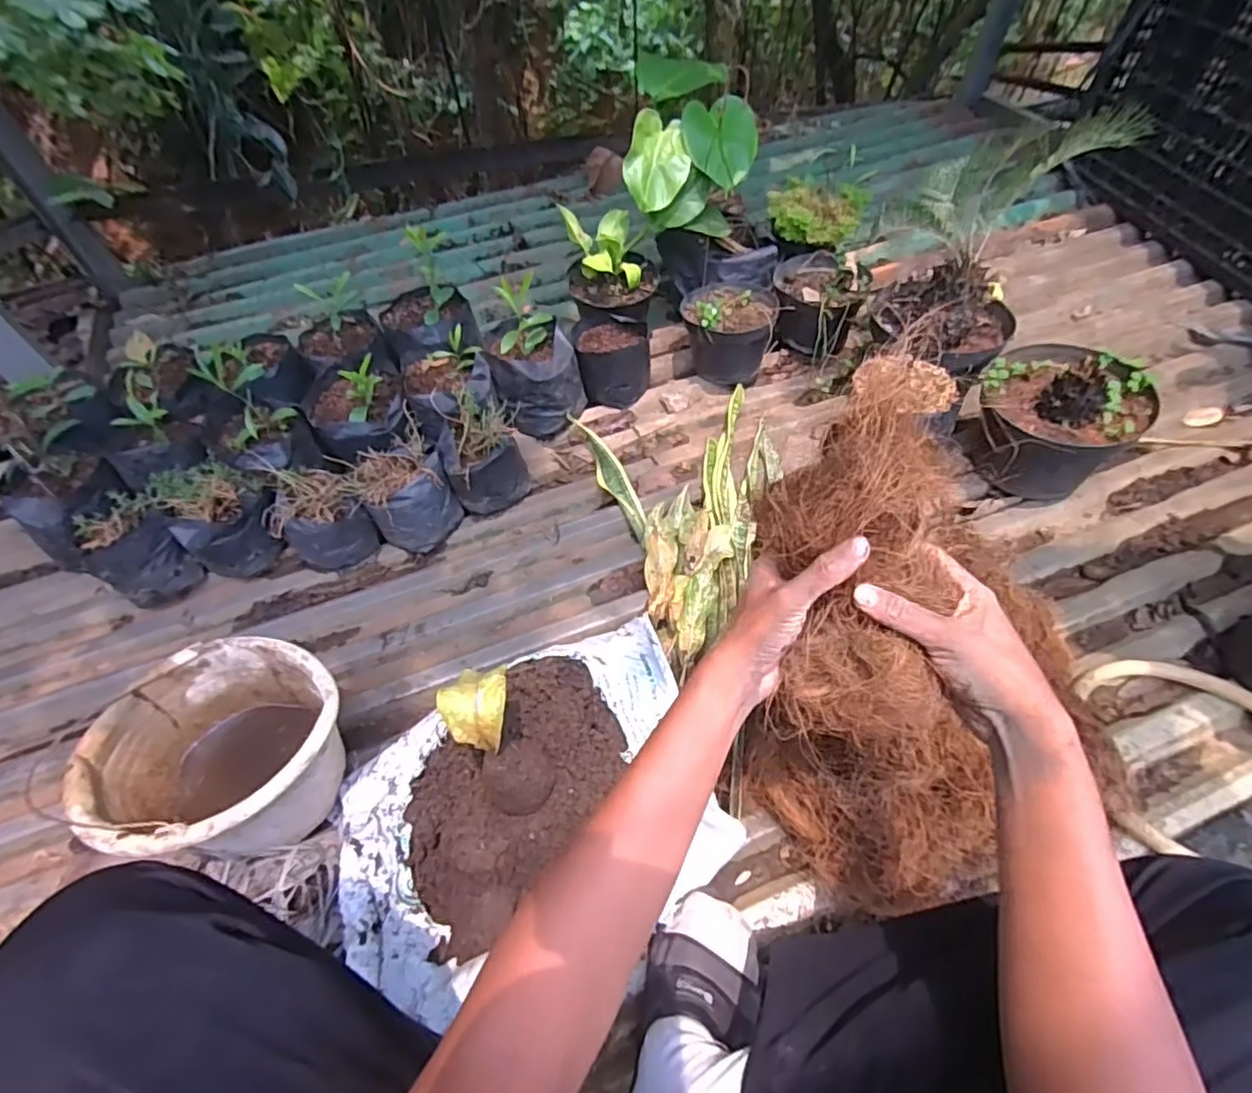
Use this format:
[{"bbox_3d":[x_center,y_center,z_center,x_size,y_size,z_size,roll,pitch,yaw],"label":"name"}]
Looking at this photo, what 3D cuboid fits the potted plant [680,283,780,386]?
[{"bbox_3d":[0.186,-0.400,1.150,0.169,0.138,0.170,9,56,7],"label":"potted plant"}]

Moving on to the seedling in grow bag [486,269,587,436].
[{"bbox_3d":[-0.160,-0.322,1.068,0.152,0.199,0.172,-14,57,-9],"label":"seedling in grow bag"}]

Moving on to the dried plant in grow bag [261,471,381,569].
[{"bbox_3d":[-0.453,-0.036,0.950,0.141,0.110,0.114,11,57,8],"label":"dried plant in grow bag"}]

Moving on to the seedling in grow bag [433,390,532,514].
[{"bbox_3d":[-0.229,-0.142,1.001,0.130,0.133,0.149,-7,56,-5],"label":"seedling in grow bag"}]

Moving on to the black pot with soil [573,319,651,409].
[{"bbox_3d":[-0.025,-0.338,1.142,0.129,0.119,0.142,-3,56,-2],"label":"black pot with soil"}]

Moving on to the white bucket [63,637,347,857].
[{"bbox_3d":[-0.430,0.240,0.701,0.238,0.181,0.217,0,56,0],"label":"white bucket"}]

